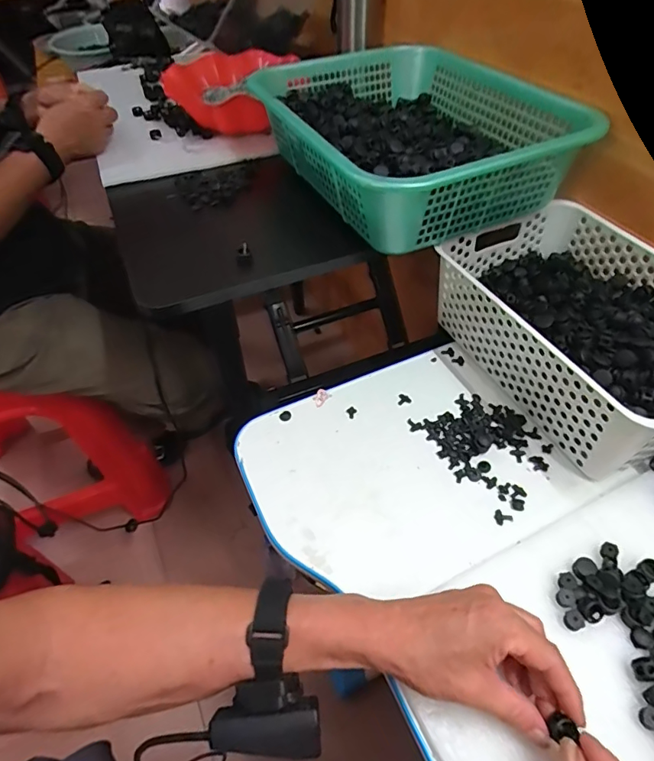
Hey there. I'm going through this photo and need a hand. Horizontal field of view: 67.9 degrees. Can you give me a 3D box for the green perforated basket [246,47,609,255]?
[{"bbox_3d":[0.094,-0.305,0.603,0.273,0.093,0.371,-20,51,-14],"label":"green perforated basket"}]

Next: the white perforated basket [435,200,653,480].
[{"bbox_3d":[0.275,-0.059,0.518,0.202,0.101,0.301,-22,51,-16],"label":"white perforated basket"}]

